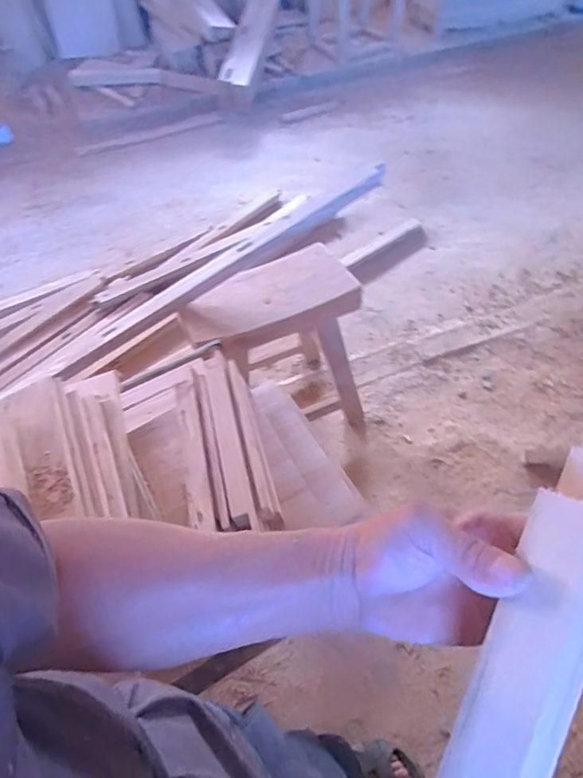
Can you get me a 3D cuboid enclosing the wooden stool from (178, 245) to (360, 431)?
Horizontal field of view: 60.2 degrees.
[{"bbox_3d":[-0.051,-0.114,1.465,0.444,0.465,0.330,-19,56,-12],"label":"wooden stool"}]

